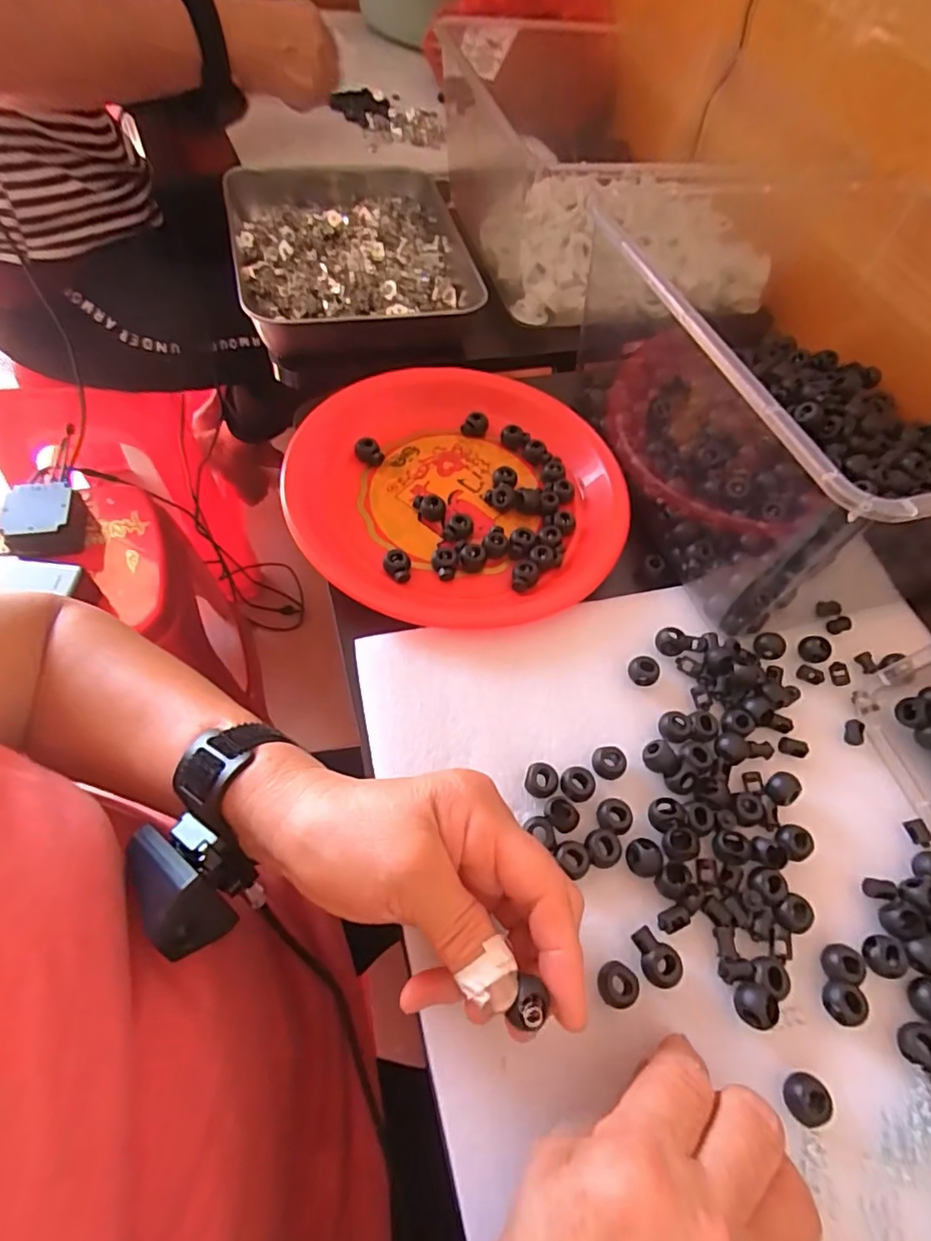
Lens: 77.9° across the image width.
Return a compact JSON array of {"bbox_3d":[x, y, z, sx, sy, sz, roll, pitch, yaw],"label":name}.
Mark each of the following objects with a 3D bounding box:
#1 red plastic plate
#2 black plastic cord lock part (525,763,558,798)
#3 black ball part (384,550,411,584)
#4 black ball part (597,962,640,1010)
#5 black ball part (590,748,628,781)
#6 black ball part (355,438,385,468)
[{"bbox_3d":[-0.003,-0.095,0.395,0.221,0.031,0.220,3,59,-5],"label":"red plastic plate"},{"bbox_3d":[0.040,0.084,0.301,0.016,0.011,0.016,3,59,-5],"label":"black plastic cord lock part"},{"bbox_3d":[-0.043,-0.033,0.367,0.016,0.014,0.018,-7,61,-10],"label":"black ball part"},{"bbox_3d":[0.067,0.162,0.256,0.017,0.008,0.017,3,59,-5],"label":"black ball part"},{"bbox_3d":[0.077,0.076,0.308,0.018,0.012,0.014,32,61,12],"label":"black ball part"},{"bbox_3d":[-0.070,-0.123,0.420,0.017,0.015,0.018,-23,65,-19],"label":"black ball part"}]

